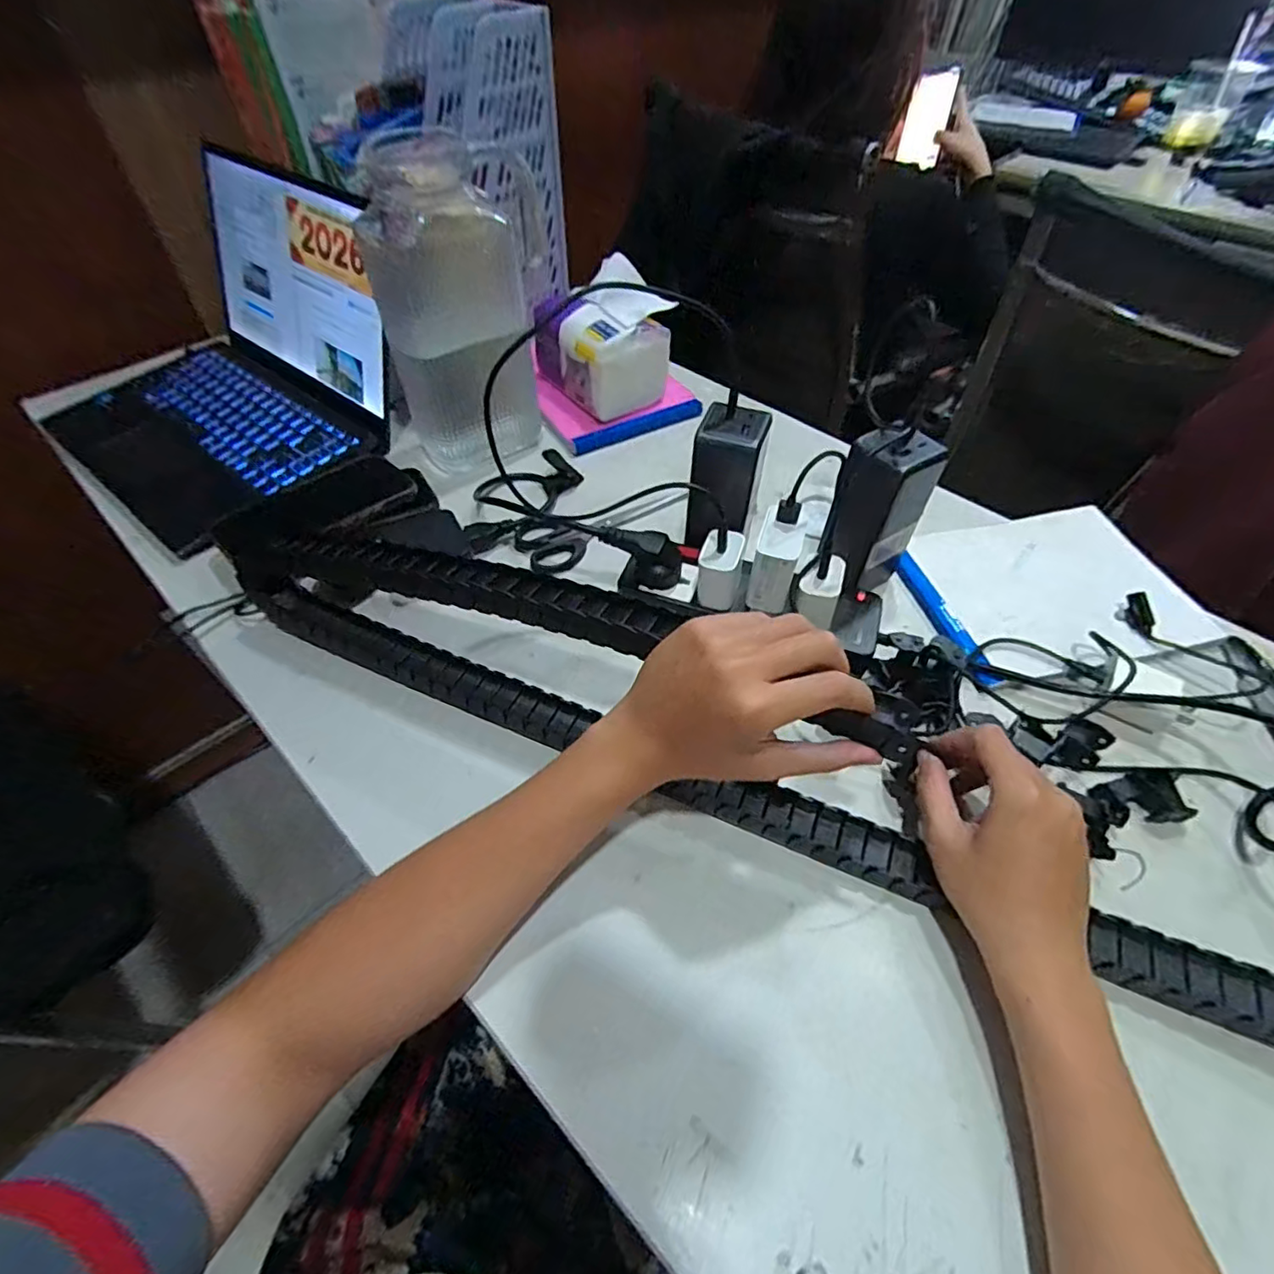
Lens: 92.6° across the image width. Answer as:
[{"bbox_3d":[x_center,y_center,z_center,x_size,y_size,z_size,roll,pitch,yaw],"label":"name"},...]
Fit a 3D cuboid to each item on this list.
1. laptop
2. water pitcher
[{"bbox_3d":[-0.413,-0.290,0.587,0.347,0.179,0.306,28,55,21],"label":"laptop"},{"bbox_3d":[-0.155,-0.299,0.562,0.147,0.233,0.133,-8,51,-7],"label":"water pitcher"}]

